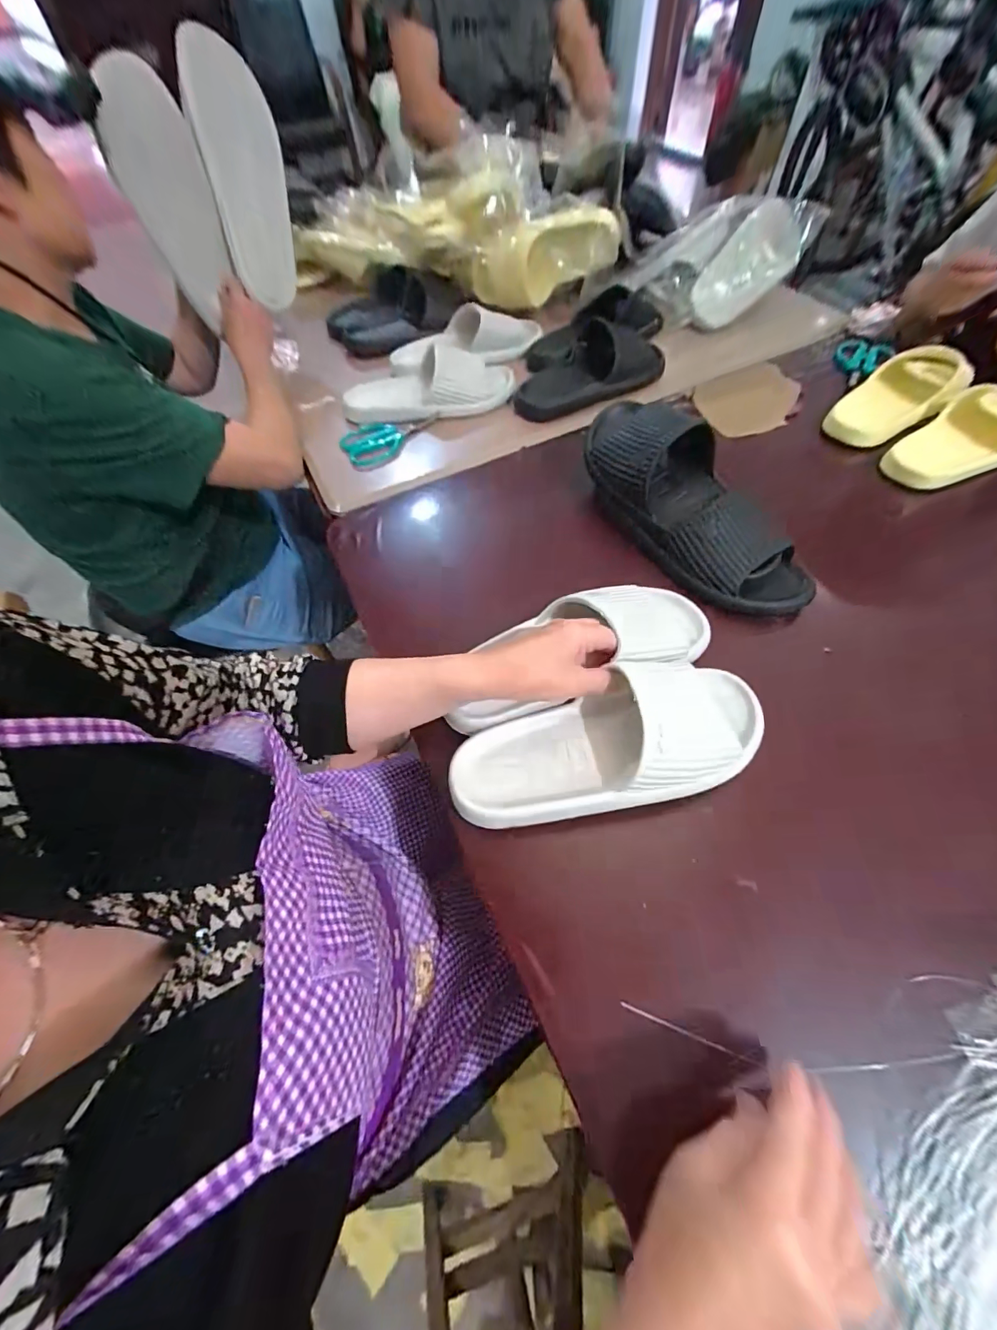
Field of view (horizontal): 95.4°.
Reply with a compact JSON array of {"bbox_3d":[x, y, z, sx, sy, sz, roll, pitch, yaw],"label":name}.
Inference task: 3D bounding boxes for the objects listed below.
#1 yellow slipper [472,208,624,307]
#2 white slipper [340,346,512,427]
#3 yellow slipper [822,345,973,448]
[{"bbox_3d":[0.071,-0.693,0.784,0.242,0.125,0.147,-13,59,-5],"label":"yellow slipper"},{"bbox_3d":[-0.105,-0.419,0.694,0.254,0.083,0.097,-12,59,-4],"label":"white slipper"},{"bbox_3d":[0.549,-0.373,0.639,0.193,0.035,0.099,-35,62,-1],"label":"yellow slipper"}]

